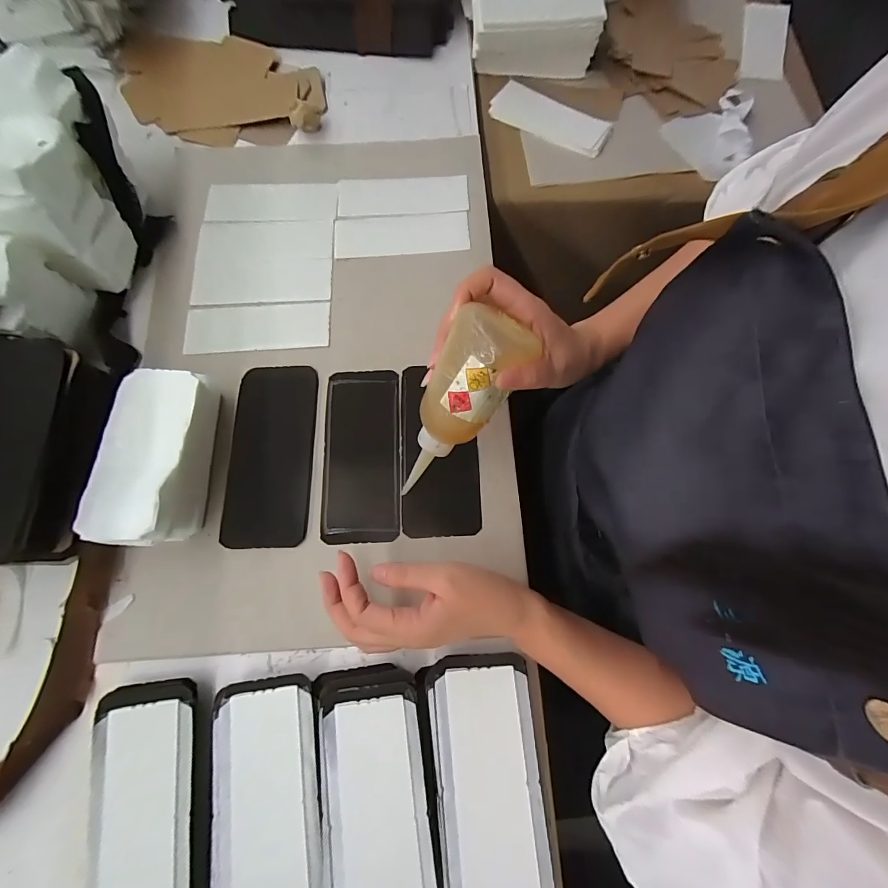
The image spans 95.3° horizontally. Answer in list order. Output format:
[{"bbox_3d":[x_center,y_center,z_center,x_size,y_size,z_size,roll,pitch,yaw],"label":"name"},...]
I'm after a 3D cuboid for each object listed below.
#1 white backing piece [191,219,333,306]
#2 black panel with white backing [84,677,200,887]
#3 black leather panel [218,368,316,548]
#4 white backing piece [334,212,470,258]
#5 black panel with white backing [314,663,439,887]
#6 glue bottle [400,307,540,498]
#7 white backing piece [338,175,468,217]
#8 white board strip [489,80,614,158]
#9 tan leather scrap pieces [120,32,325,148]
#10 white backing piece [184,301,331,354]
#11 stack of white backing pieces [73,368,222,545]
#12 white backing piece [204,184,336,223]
[{"bbox_3d":[-0.196,-0.200,0.440,0.143,0.004,0.102,-2,73,0],"label":"white backing piece"},{"bbox_3d":[-0.218,0.268,0.294,0.075,0.014,0.167,-9,73,-2],"label":"black panel with white backing"},{"bbox_3d":[-0.165,0.008,0.386,0.076,0.009,0.173,0,74,-2],"label":"black leather panel"},{"bbox_3d":[-0.047,-0.235,0.455,0.148,0.010,0.052,-5,73,-1],"label":"white backing piece"},{"bbox_3d":[-0.049,0.257,0.289,0.076,0.014,0.170,-8,73,-2],"label":"black panel with white backing"},{"bbox_3d":[0.009,-0.025,0.316,0.052,0.152,0.048,36,32,10],"label":"glue bottle"},{"bbox_3d":[-0.047,-0.286,0.466,0.146,0.006,0.050,-3,73,-1],"label":"white backing piece"},{"bbox_3d":[0.137,-0.415,0.513,0.151,0.009,0.058,29,76,9],"label":"white board strip"},{"bbox_3d":[-0.276,-0.438,0.500,0.262,0.023,0.155,12,74,4],"label":"tan leather scrap pieces"},{"bbox_3d":[-0.192,-0.121,0.420,0.144,0.004,0.053,-4,73,-1],"label":"white backing piece"},{"bbox_3d":[-0.249,0.010,0.353,0.078,0.060,0.148,0,73,0],"label":"stack of white backing pieces"},{"bbox_3d":[-0.198,-0.280,0.466,0.149,0.006,0.057,-1,73,0],"label":"white backing piece"}]

